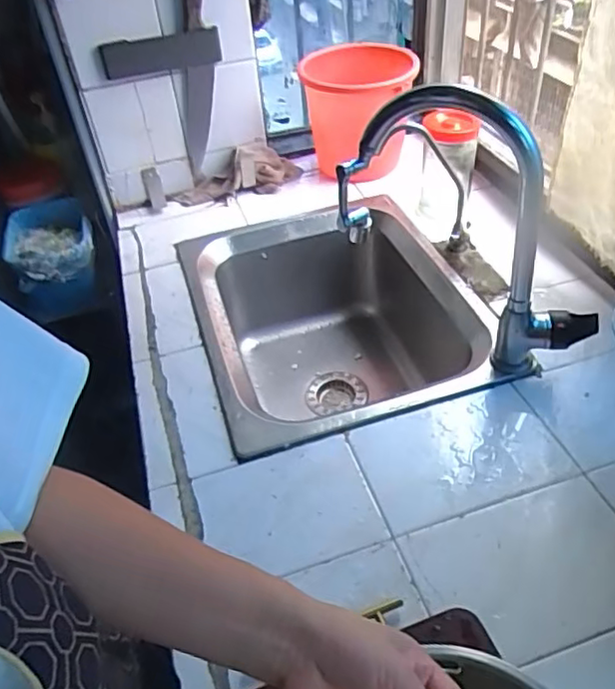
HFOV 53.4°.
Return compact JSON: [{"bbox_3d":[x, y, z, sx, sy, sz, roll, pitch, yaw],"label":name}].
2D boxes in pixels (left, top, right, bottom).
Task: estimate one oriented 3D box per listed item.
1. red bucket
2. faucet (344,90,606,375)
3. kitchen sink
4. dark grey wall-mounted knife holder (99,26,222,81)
[{"bbox_3d":[0.112,-0.417,1.134,0.226,0.199,0.226,-4,42,4],"label":"red bucket"},{"bbox_3d":[0.183,-0.113,0.693,0.294,0.350,0.049,13,46,21],"label":"faucet"},{"bbox_3d":[0.047,0.006,0.971,0.395,0.230,0.466,-15,42,-10],"label":"kitchen sink"},{"bbox_3d":[-0.238,-0.474,1.000,0.189,0.054,0.013,-12,42,-7],"label":"dark grey wall-mounted knife holder"}]

